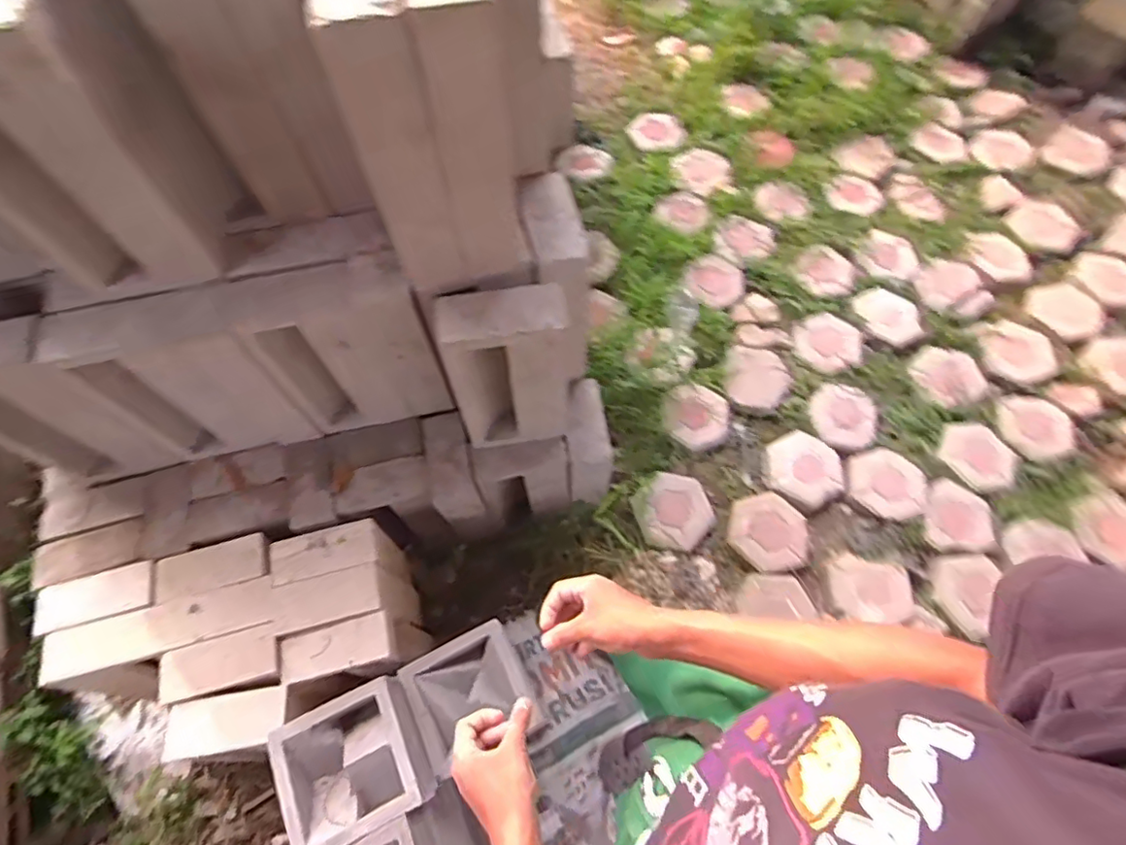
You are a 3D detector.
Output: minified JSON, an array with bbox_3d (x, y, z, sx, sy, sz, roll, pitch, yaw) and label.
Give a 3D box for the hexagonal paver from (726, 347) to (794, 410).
[{"bbox_3d":[0.586,-0.130,1.702,0.183,0.035,0.195,7,66,5],"label":"hexagonal paver"}]

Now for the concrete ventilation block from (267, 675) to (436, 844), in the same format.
[{"bbox_3d":[-0.347,0.565,0.941,0.197,0.123,0.203,-25,67,-9],"label":"concrete ventilation block"}]

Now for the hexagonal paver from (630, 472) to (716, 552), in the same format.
[{"bbox_3d":[0.303,0.236,1.521,0.216,0.055,0.198,-42,71,-15],"label":"hexagonal paver"}]

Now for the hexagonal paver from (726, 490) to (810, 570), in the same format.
[{"bbox_3d":[0.549,0.289,1.504,0.200,0.051,0.209,1,66,3],"label":"hexagonal paver"}]

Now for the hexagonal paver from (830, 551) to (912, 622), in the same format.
[{"bbox_3d":[0.792,0.427,1.450,0.202,0.063,0.161,3,66,4],"label":"hexagonal paver"}]

